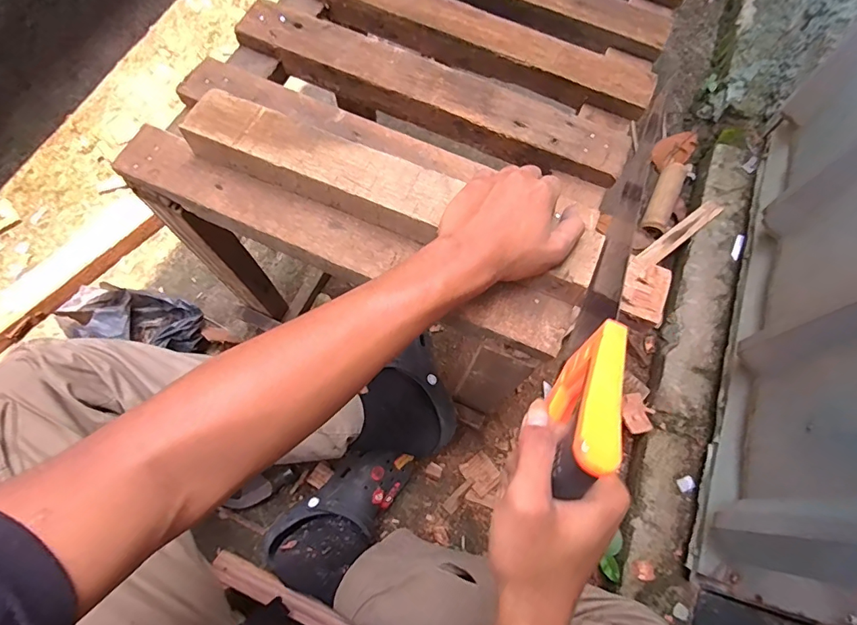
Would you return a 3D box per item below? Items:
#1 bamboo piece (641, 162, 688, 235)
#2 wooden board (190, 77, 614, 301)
[{"bbox_3d":[0.508,-0.250,0.997,0.050,0.042,0.212,26,71,8],"label":"bamboo piece"},{"bbox_3d":[-0.034,-0.113,0.435,0.389,0.045,0.070,23,69,5],"label":"wooden board"}]

